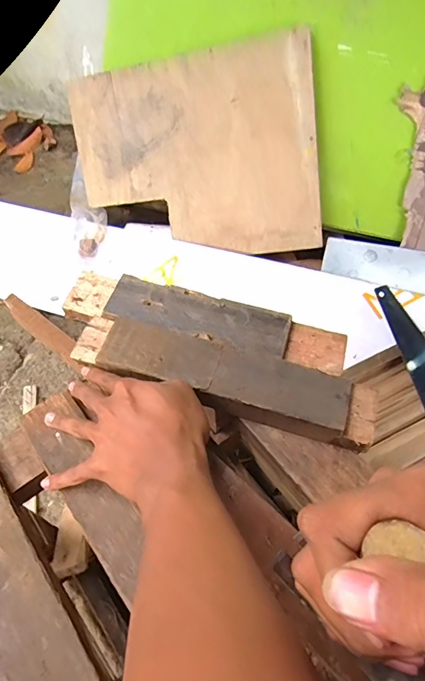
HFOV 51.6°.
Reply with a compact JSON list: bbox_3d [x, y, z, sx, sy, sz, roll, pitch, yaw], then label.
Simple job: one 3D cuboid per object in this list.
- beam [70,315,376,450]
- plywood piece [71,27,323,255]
[{"bbox_3d":[0.005,0.036,0.439,0.298,0.036,0.064,17,63,10],"label":"beam"},{"bbox_3d":[-0.043,-0.382,0.937,0.504,0.388,0.013,-1,17,16],"label":"plywood piece"}]

